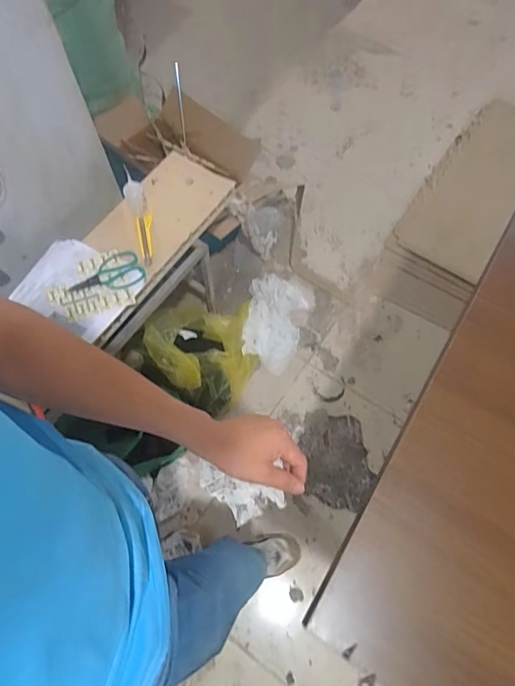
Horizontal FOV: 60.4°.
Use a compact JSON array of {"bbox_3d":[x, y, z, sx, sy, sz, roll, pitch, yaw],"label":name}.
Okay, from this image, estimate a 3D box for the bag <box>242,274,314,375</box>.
[{"bbox_3d":[0.053,-0.087,1.565,0.227,0.049,0.355,19,68,7],"label":"bag"}]

